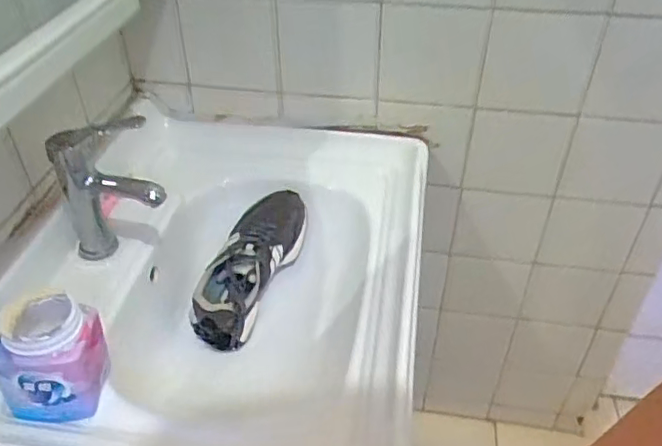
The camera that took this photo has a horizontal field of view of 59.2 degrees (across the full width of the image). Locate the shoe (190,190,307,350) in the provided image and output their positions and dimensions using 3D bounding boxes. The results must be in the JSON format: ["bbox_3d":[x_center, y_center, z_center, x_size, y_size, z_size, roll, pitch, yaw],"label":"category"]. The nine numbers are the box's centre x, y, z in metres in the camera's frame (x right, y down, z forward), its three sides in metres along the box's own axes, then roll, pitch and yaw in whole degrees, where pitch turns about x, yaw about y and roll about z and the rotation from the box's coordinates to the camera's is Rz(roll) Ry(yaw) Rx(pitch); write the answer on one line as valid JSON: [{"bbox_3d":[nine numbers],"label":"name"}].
[{"bbox_3d":[-0.112,0.055,0.862,0.094,0.094,0.262,17,58,20],"label":"shoe"}]

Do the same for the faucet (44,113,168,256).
[{"bbox_3d":[-0.264,-0.038,0.729,0.143,0.178,0.063,1,37,12],"label":"faucet"}]

